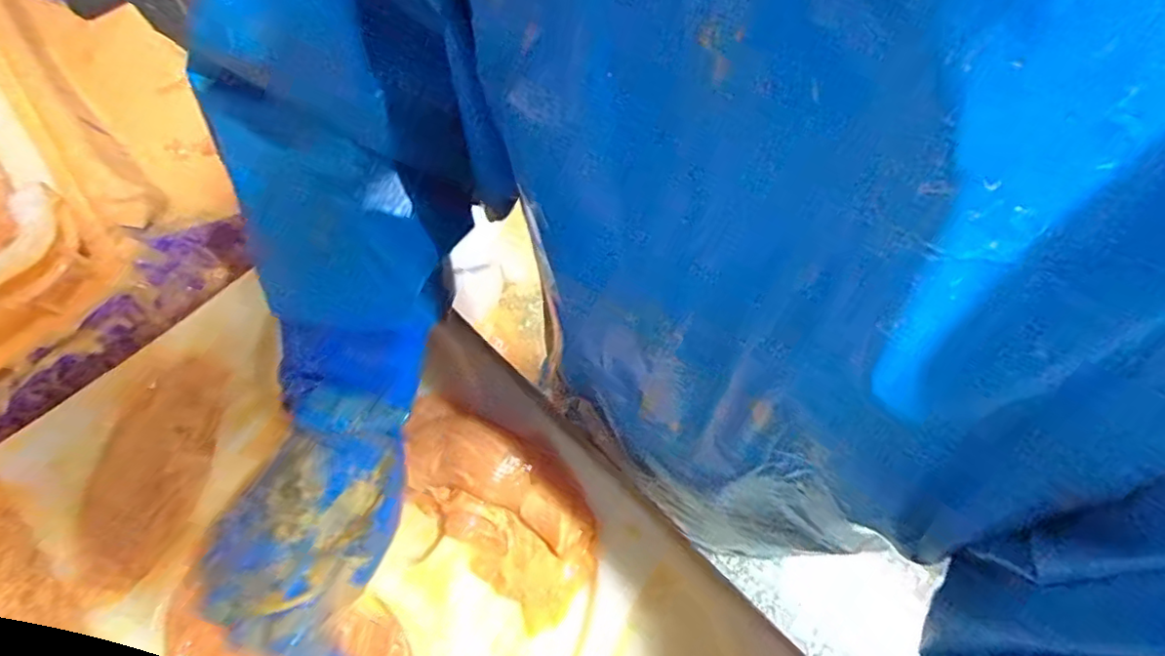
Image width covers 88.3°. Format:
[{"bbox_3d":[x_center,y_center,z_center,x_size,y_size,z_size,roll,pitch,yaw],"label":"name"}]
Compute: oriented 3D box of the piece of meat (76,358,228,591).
[{"bbox_3d":[-0.285,0.091,0.398,0.072,0.009,0.145,1,67,4],"label":"piece of meat"}]

